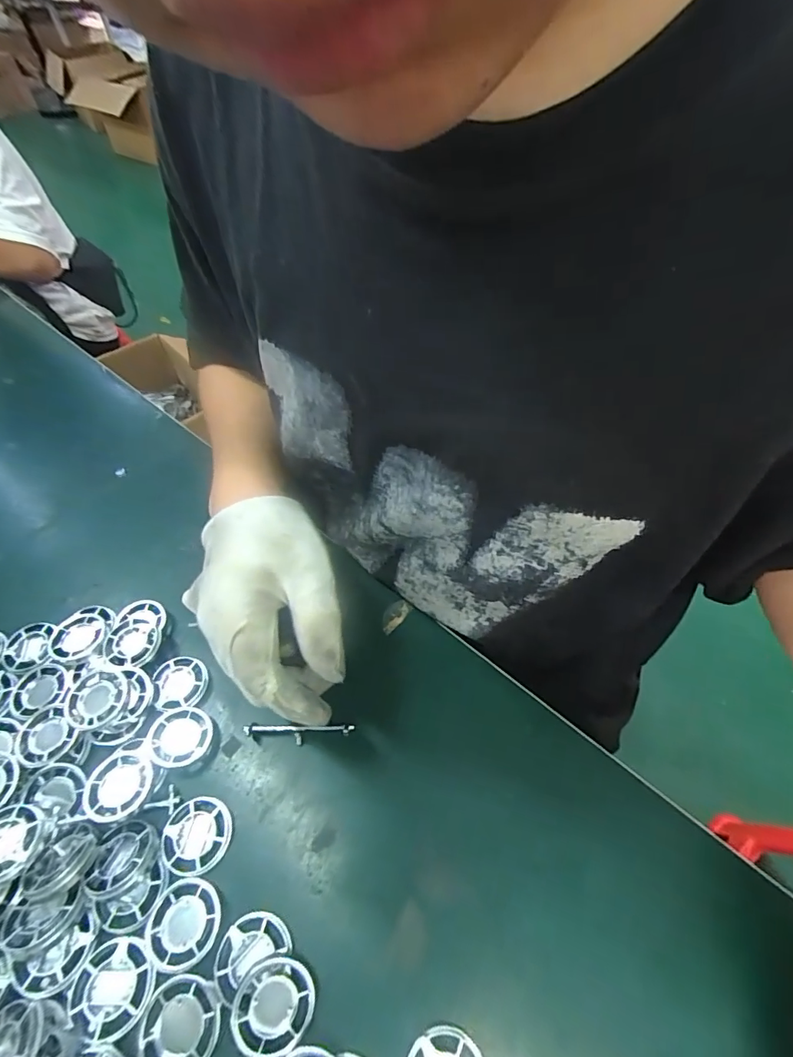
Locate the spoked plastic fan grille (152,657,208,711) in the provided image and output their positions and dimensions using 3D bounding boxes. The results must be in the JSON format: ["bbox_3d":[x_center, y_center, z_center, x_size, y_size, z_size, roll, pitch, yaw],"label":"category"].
[{"bbox_3d":[-0.153,0.108,0.333,0.034,0.009,0.038,-9,54,-4],"label":"spoked plastic fan grille"}]

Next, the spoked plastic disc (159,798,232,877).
[{"bbox_3d":[-0.119,0.182,0.280,0.038,0.006,0.038,3,54,5],"label":"spoked plastic disc"}]

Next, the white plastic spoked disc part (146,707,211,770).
[{"bbox_3d":[-0.142,0.136,0.309,0.038,0.005,0.036,11,50,-11],"label":"white plastic spoked disc part"}]

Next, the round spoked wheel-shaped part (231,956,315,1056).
[{"bbox_3d":[-0.061,0.235,0.232,0.036,0.005,0.036,7,64,-14],"label":"round spoked wheel-shaped part"}]

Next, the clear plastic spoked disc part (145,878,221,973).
[{"bbox_3d":[-0.115,0.213,0.253,0.037,0.004,0.037,-1,54,2],"label":"clear plastic spoked disc part"}]

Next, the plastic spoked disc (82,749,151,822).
[{"bbox_3d":[-0.171,0.158,0.291,0.038,0.012,0.038,-1,54,2],"label":"plastic spoked disc"}]

